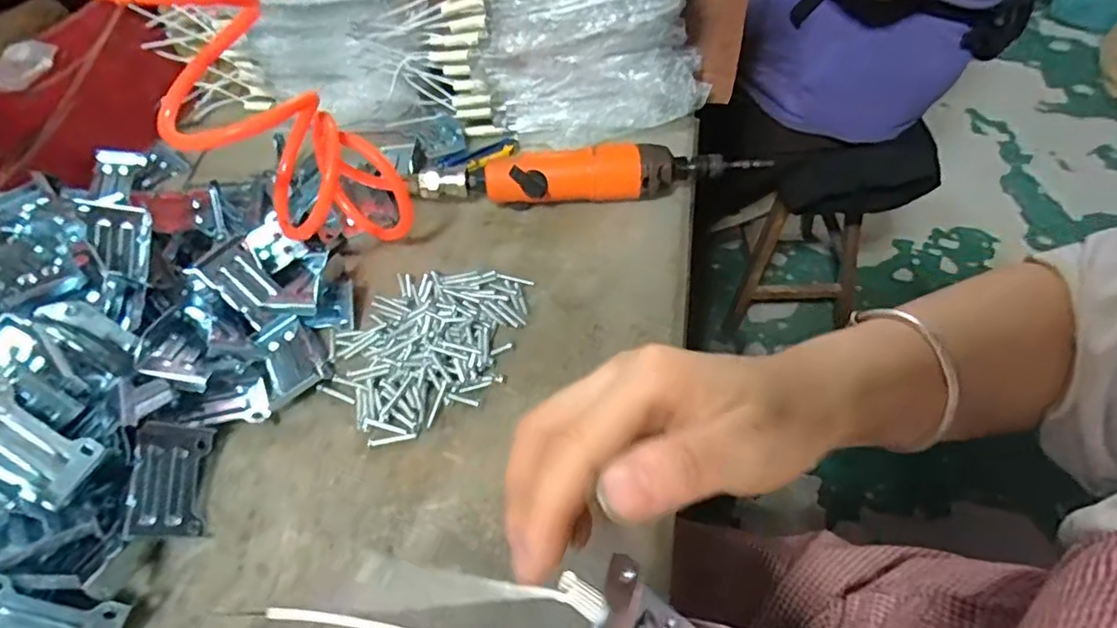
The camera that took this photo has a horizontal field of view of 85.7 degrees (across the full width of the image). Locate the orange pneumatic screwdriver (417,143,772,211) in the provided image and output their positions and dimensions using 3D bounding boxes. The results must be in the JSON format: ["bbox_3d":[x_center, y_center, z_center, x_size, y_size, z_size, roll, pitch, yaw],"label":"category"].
[{"bbox_3d":[0.022,-0.101,0.456,0.247,0.043,0.036,-5,49,-2],"label":"orange pneumatic screwdriver"}]

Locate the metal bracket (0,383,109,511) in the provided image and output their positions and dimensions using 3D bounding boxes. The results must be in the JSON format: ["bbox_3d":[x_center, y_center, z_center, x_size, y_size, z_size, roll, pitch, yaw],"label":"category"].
[{"bbox_3d":[-0.242,0.059,0.271,0.058,0.007,0.036,39,87,-6],"label":"metal bracket"}]

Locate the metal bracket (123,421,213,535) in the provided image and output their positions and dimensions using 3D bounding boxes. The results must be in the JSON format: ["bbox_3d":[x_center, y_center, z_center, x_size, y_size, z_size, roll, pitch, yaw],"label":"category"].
[{"bbox_3d":[-0.202,0.088,0.313,0.010,0.036,0.057,-30,57,30],"label":"metal bracket"}]

